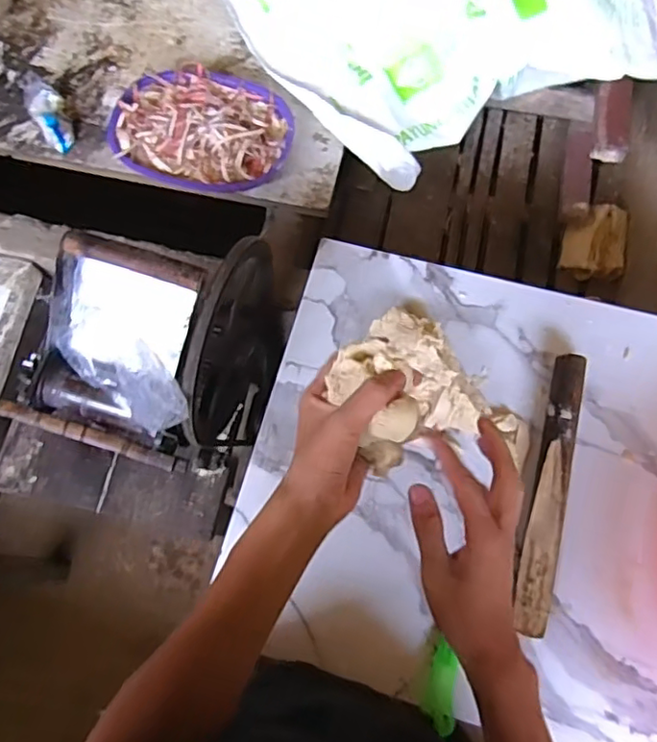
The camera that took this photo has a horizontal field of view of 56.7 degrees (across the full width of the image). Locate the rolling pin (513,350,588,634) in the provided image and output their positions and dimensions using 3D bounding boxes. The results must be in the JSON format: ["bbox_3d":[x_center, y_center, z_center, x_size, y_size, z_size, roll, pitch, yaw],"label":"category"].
[{"bbox_3d":[0.243,0.125,0.660,0.033,0.034,0.300,15,68,4],"label":"rolling pin"}]

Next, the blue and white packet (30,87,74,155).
[{"bbox_3d":[-0.492,-0.449,1.082,0.059,0.055,0.122,-26,71,-12],"label":"blue and white packet"}]

